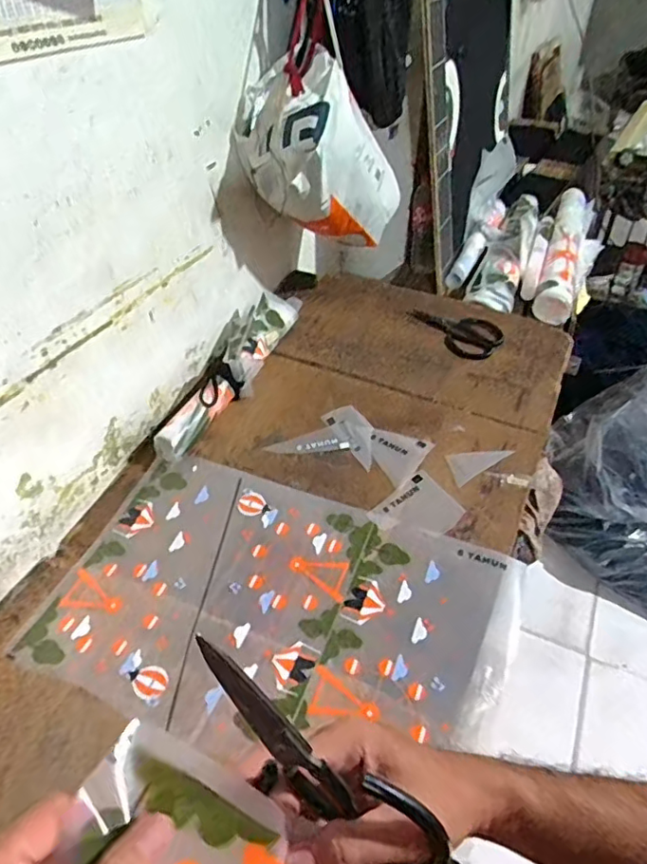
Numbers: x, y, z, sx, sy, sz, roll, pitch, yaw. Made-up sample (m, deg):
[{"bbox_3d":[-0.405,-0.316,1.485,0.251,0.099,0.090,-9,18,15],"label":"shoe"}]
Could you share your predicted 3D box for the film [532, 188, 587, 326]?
[{"bbox_3d":[0.597,-0.459,1.427,0.080,0.085,0.626,15,45,16],"label":"film"}]

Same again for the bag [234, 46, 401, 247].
[{"bbox_3d":[-0.002,-0.455,0.999,0.276,0.272,0.195,1,43,1],"label":"bag"}]

